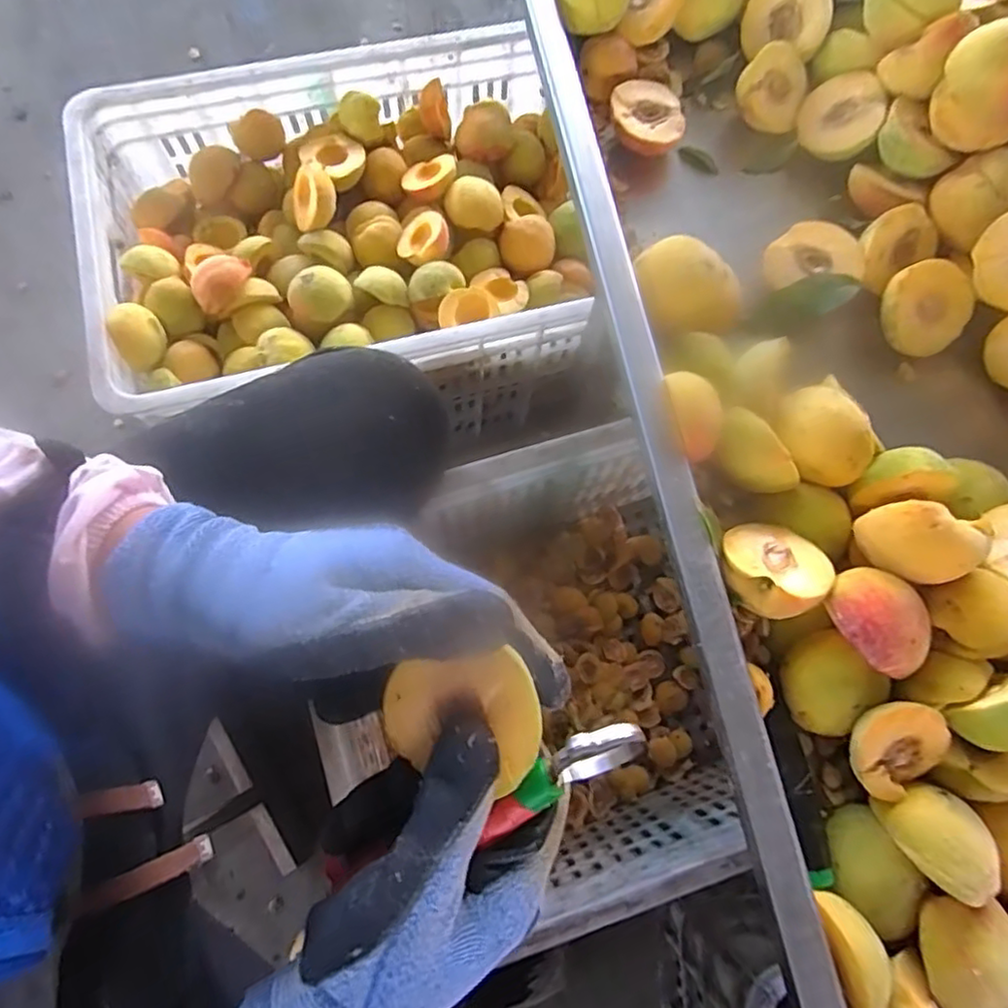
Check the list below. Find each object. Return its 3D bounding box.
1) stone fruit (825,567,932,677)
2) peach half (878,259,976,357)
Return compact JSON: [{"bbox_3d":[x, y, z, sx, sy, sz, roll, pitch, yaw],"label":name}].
[{"bbox_3d":[0.201,0.061,0.339,0.053,0.024,0.046,40,76,8],"label":"stone fruit"},{"bbox_3d":[0.286,-0.133,0.442,0.059,0.027,0.059,-1,98,-6],"label":"peach half"}]

